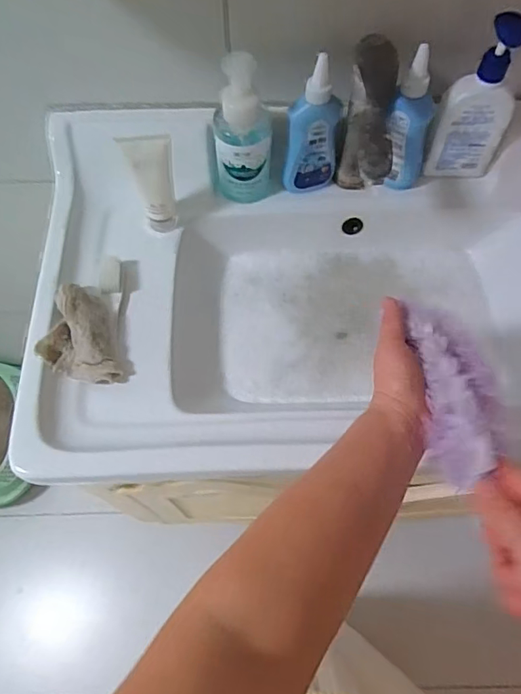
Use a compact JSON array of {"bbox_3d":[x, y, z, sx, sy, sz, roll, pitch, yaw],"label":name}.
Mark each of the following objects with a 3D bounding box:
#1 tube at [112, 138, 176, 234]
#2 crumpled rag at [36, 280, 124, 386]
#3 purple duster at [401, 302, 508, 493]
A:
[{"bbox_3d":[-0.124,-0.192,0.606,0.050,0.141,0.029,-14,65,-7],"label":"tube"},{"bbox_3d":[-0.210,-0.017,0.578,0.078,0.042,0.124,-10,65,-5],"label":"crumpled rag"},{"bbox_3d":[0.166,0.104,0.347,0.063,0.038,0.347,-3,54,-2],"label":"purple duster"}]

